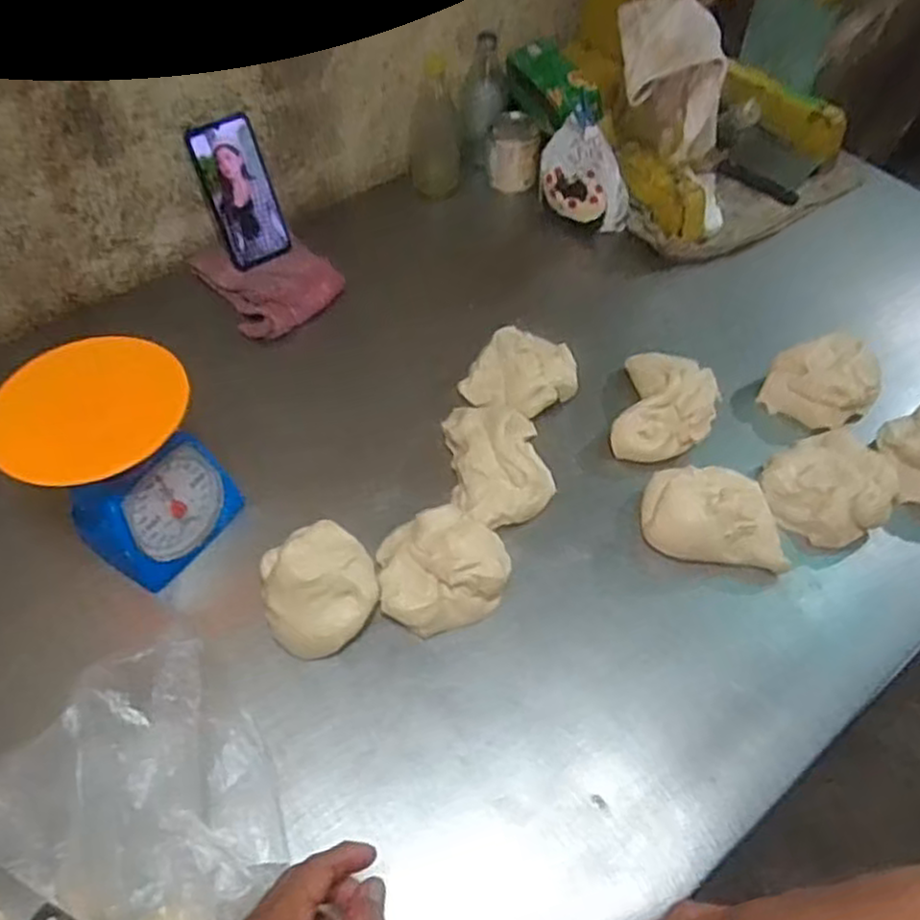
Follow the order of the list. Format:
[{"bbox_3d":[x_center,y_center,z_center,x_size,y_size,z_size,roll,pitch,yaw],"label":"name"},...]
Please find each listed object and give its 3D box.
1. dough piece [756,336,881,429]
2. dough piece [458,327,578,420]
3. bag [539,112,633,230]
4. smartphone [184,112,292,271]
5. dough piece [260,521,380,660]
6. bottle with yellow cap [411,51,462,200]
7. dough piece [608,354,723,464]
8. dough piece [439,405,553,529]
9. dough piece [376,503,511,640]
[{"bbox_3d":[0.398,-0.085,0.837,0.106,0.051,0.098,36,60,21],"label":"dough piece"},{"bbox_3d":[0.069,-0.094,0.835,0.116,0.051,0.102,19,56,11],"label":"dough piece"},{"bbox_3d":[0.164,-0.370,0.990,0.131,0.114,0.046,39,62,23],"label":"bag"},{"bbox_3d":[-0.263,-0.322,0.923,0.079,0.170,0.014,-30,39,-22],"label":"smartphone"},{"bbox_3d":[-0.124,0.105,0.669,0.095,0.066,0.103,1,54,-2],"label":"dough piece"},{"bbox_3d":[-0.033,-0.448,1.051,0.075,0.152,0.071,1,54,-2],"label":"bottle with yellow cap"},{"bbox_3d":[0.219,-0.053,0.809,0.102,0.054,0.127,17,55,10],"label":"dough piece"},{"bbox_3d":[0.040,0.000,0.767,0.101,0.048,0.145,-6,55,-6],"label":"dough piece"},{"bbox_3d":[-0.015,0.095,0.689,0.121,0.058,0.103,-12,56,-11],"label":"dough piece"}]

